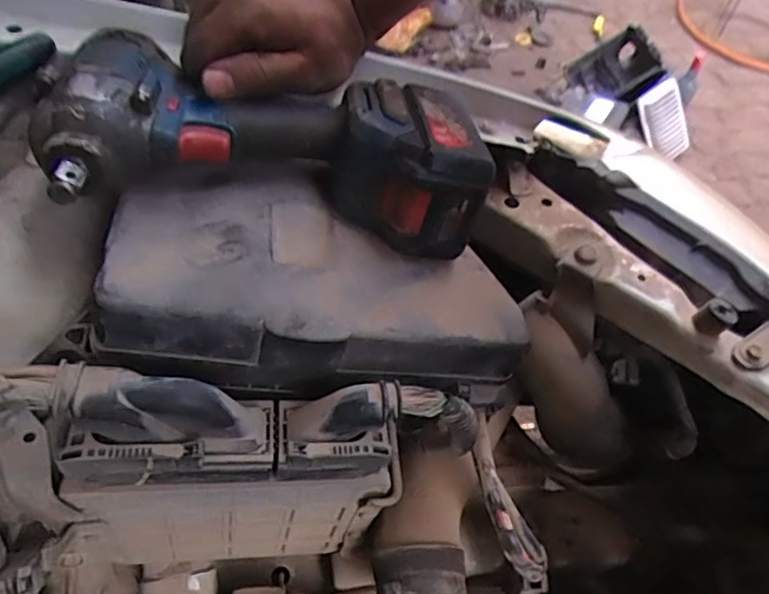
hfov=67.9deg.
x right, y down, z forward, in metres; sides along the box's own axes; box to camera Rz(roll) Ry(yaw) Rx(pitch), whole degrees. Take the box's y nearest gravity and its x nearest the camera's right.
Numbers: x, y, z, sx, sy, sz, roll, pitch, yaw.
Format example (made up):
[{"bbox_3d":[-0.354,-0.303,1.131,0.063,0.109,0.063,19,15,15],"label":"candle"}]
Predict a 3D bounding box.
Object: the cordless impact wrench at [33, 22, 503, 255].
[{"bbox_3d":[-0.058,-0.086,0.334,0.227,0.070,0.118,6,52,-15],"label":"cordless impact wrench"}]

